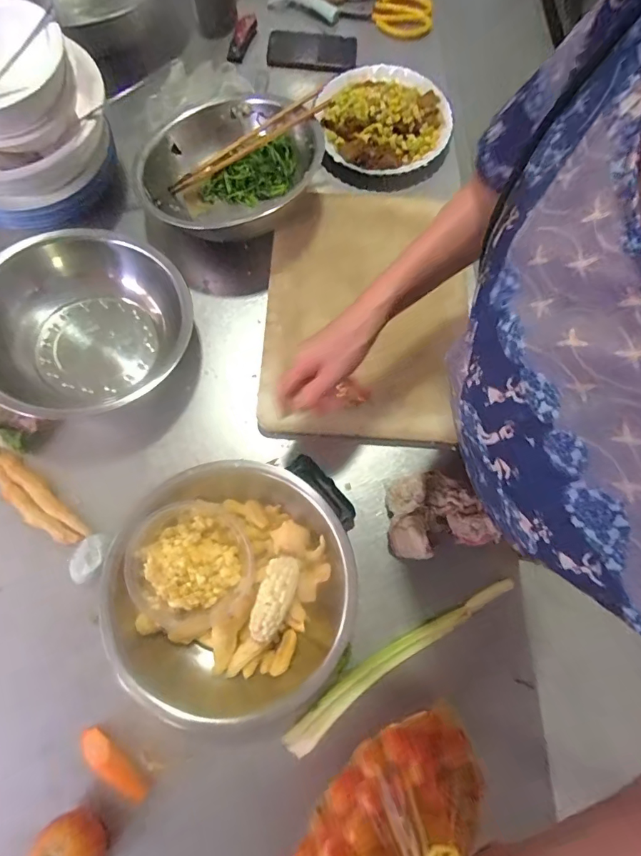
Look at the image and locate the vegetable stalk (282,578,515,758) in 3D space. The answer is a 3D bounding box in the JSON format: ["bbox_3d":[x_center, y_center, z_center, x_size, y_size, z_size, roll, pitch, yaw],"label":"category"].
[{"bbox_3d":[0.097,0.276,0.526,0.323,0.024,0.038,-33,77,-9],"label":"vegetable stalk"}]

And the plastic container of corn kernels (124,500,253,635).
[{"bbox_3d":[-0.154,0.165,0.524,0.132,0.084,0.140,0,74,0],"label":"plastic container of corn kernels"}]

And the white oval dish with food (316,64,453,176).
[{"bbox_3d":[0.105,-0.533,0.713,0.213,0.050,0.217,-17,75,-5],"label":"white oval dish with food"}]

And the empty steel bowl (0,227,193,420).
[{"bbox_3d":[-0.304,-0.134,0.585,0.239,0.119,0.256,0,74,0],"label":"empty steel bowl"}]

